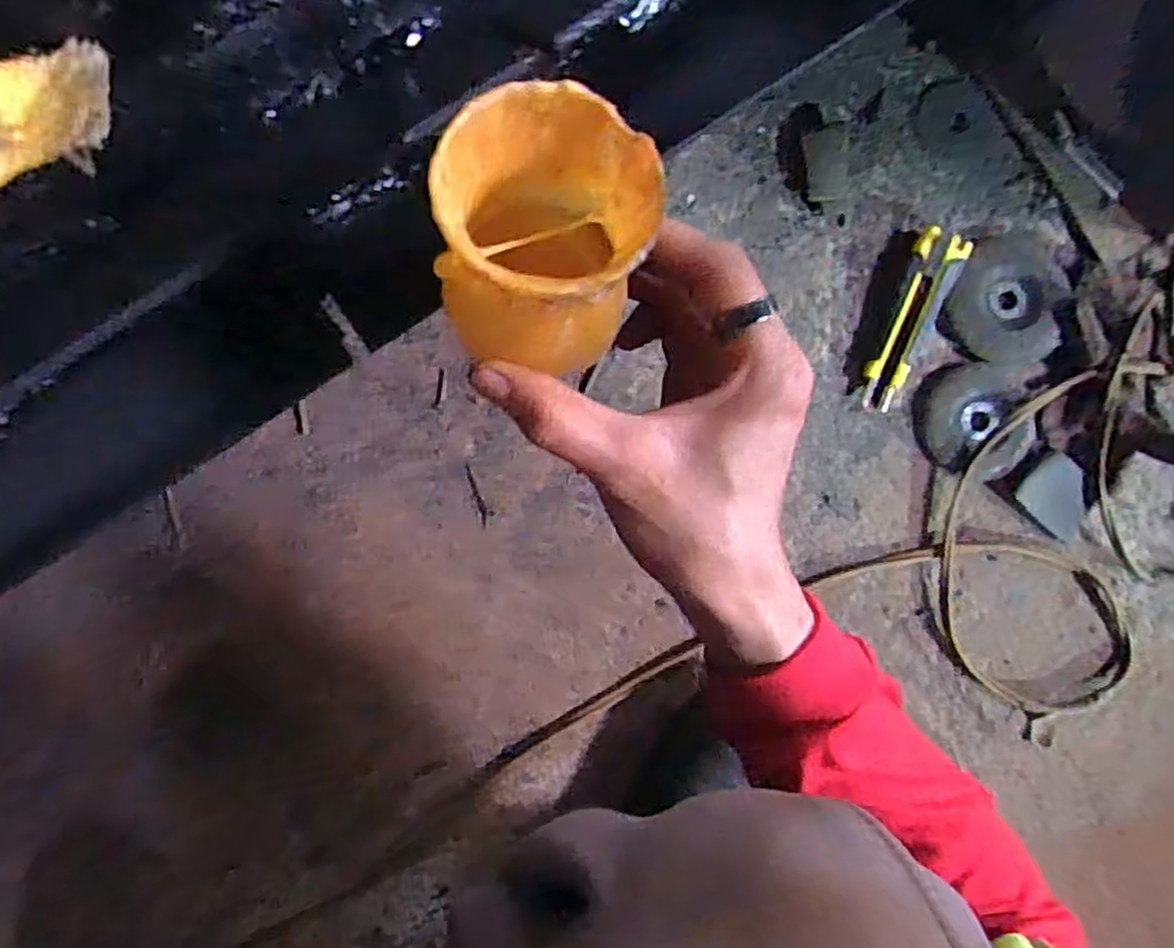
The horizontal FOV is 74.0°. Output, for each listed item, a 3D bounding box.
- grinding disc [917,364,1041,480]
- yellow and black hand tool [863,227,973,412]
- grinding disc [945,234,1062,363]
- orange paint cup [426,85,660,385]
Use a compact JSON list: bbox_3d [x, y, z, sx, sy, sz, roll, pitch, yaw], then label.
[{"bbox_3d":[0.288,-0.040,0.570,0.088,0.013,0.076,17,88,-7],"label":"grinding disc"},{"bbox_3d":[0.239,-0.113,0.568,0.037,0.022,0.136,24,87,-7],"label":"yellow and black hand tool"},{"bbox_3d":[0.306,-0.128,0.570,0.080,0.012,0.092,6,89,-8],"label":"grinding disc"},{"bbox_3d":[-0.012,-0.067,0.214,0.055,0.053,0.064,10,87,-7],"label":"orange paint cup"}]

